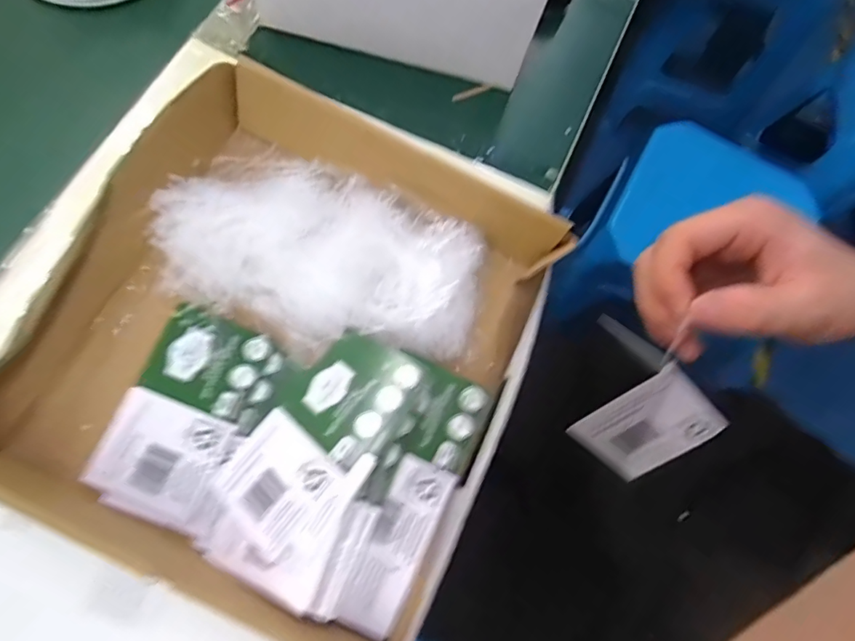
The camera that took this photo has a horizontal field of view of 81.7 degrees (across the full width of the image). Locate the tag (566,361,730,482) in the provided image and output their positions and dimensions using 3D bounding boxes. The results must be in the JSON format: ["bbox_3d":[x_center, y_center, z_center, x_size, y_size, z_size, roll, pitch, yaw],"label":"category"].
[{"bbox_3d":[0.126,0.061,0.282,0.068,0.004,0.066,-40,116,20],"label":"tag"}]

